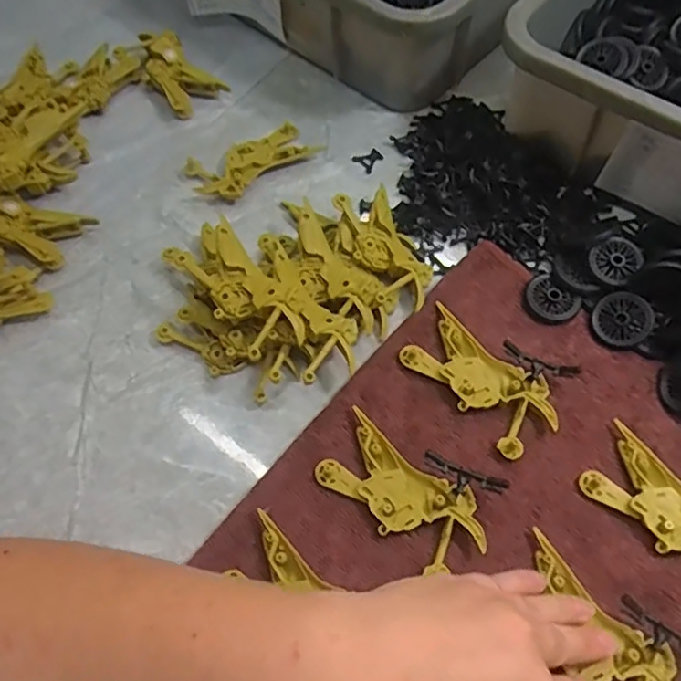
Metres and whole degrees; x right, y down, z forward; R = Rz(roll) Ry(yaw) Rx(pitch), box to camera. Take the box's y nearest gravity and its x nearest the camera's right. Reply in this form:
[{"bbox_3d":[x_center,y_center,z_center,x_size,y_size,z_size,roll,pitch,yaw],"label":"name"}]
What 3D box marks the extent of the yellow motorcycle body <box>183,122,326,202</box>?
[{"bbox_3d":[-0.069,-0.140,0.486,0.098,0.015,0.045,-29,64,-12],"label":"yellow motorcycle body"}]

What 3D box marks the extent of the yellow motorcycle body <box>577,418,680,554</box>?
[{"bbox_3d":[0.192,0.093,0.349,0.097,0.010,0.065,39,70,20],"label":"yellow motorcycle body"}]

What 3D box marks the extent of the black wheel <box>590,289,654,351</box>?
[{"bbox_3d":[0.183,-0.014,0.404,0.038,0.004,0.038,-6,70,18],"label":"black wheel"}]

